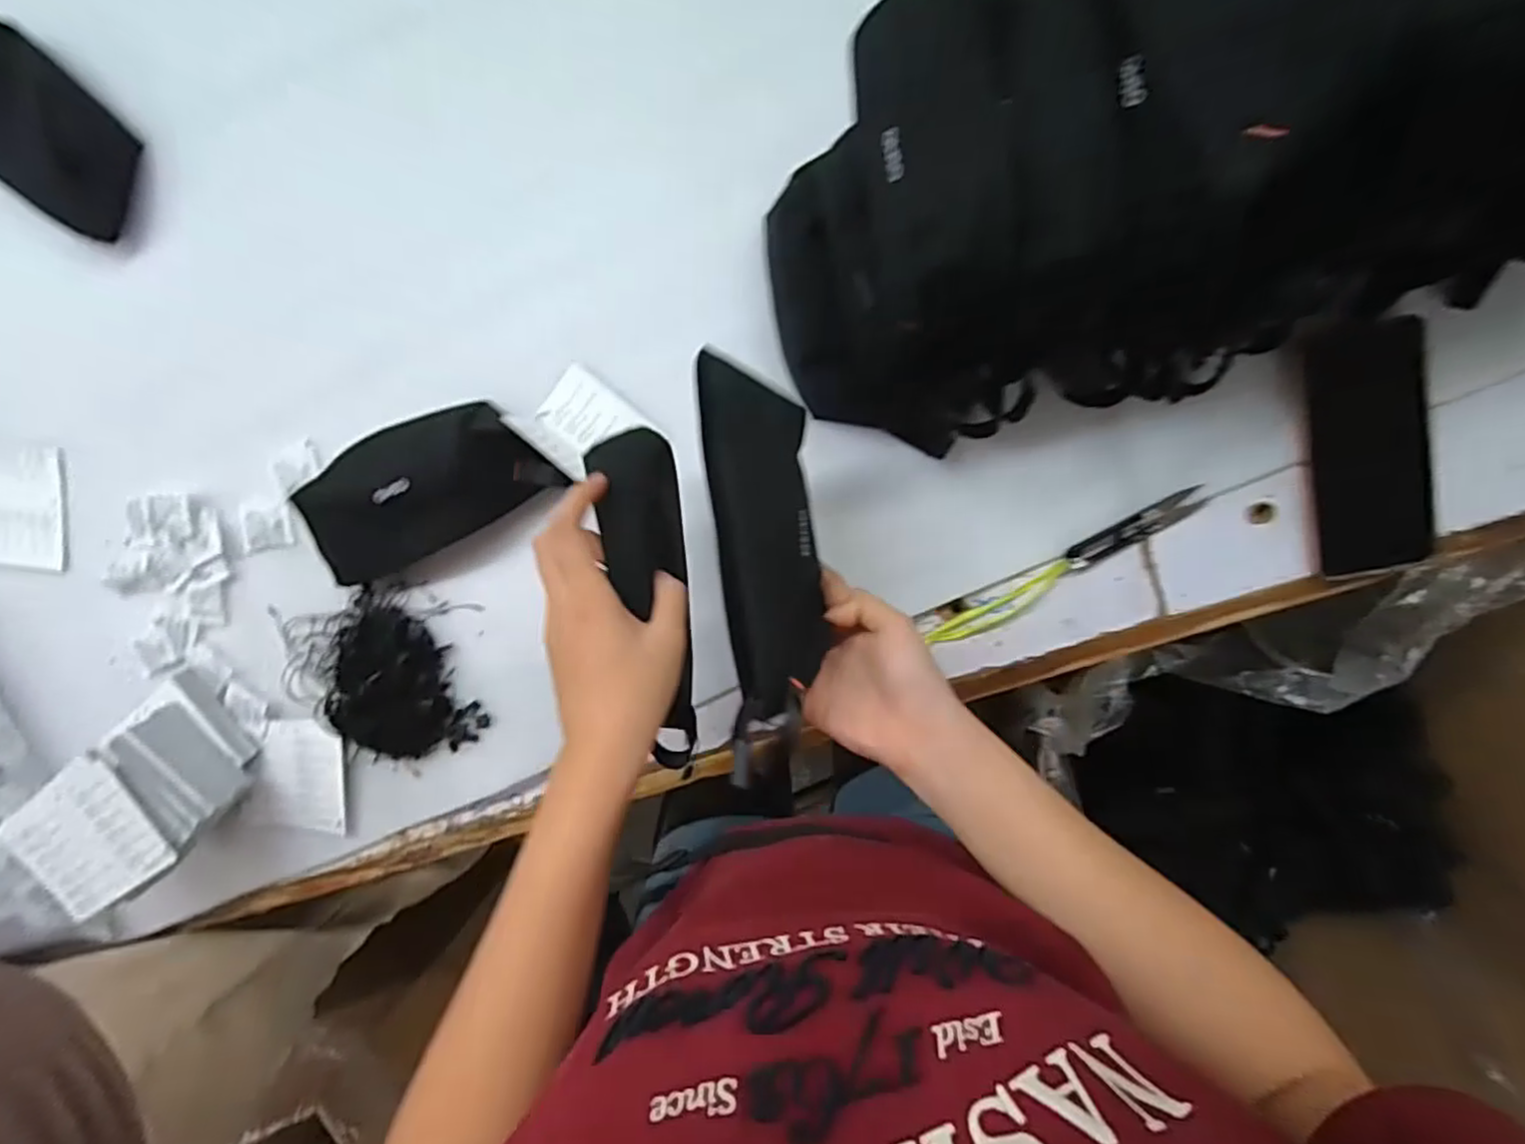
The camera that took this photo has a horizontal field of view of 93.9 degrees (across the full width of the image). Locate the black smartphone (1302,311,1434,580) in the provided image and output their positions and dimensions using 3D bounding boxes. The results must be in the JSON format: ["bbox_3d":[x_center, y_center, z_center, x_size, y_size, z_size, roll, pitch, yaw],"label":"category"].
[{"bbox_3d":[0.412,-0.082,0.482,0.071,0.011,0.163,-11,96,7],"label":"black smartphone"}]

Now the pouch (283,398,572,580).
[{"bbox_3d":[-0.251,-0.062,0.530,0.199,0.051,0.088,-24,95,8],"label":"pouch"}]

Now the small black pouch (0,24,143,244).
[{"bbox_3d":[-0.562,-0.346,0.532,0.201,0.022,0.089,40,99,-1],"label":"small black pouch"}]

